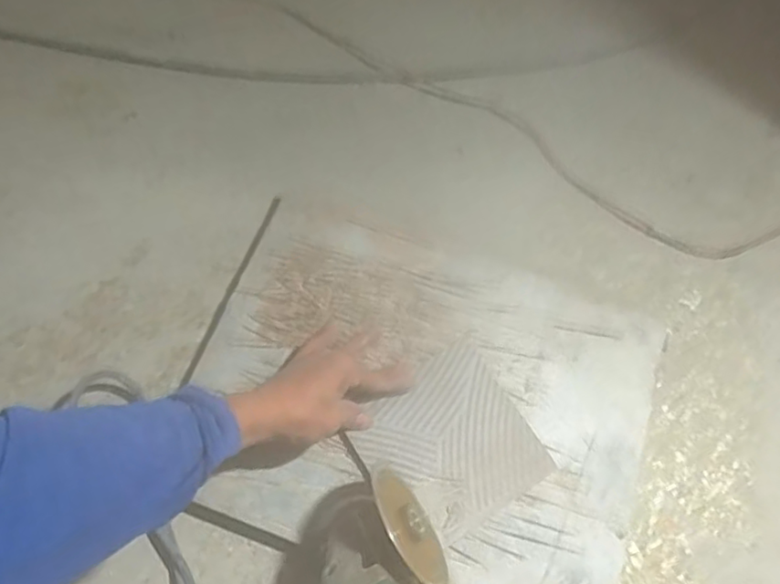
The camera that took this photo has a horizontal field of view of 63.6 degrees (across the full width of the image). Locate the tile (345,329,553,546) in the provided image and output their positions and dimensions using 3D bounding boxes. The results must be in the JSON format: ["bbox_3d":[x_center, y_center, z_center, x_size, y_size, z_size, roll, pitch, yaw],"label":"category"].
[{"bbox_3d":[0.054,0.139,0.578,0.148,0.005,0.143,-27,72,-19],"label":"tile"}]

